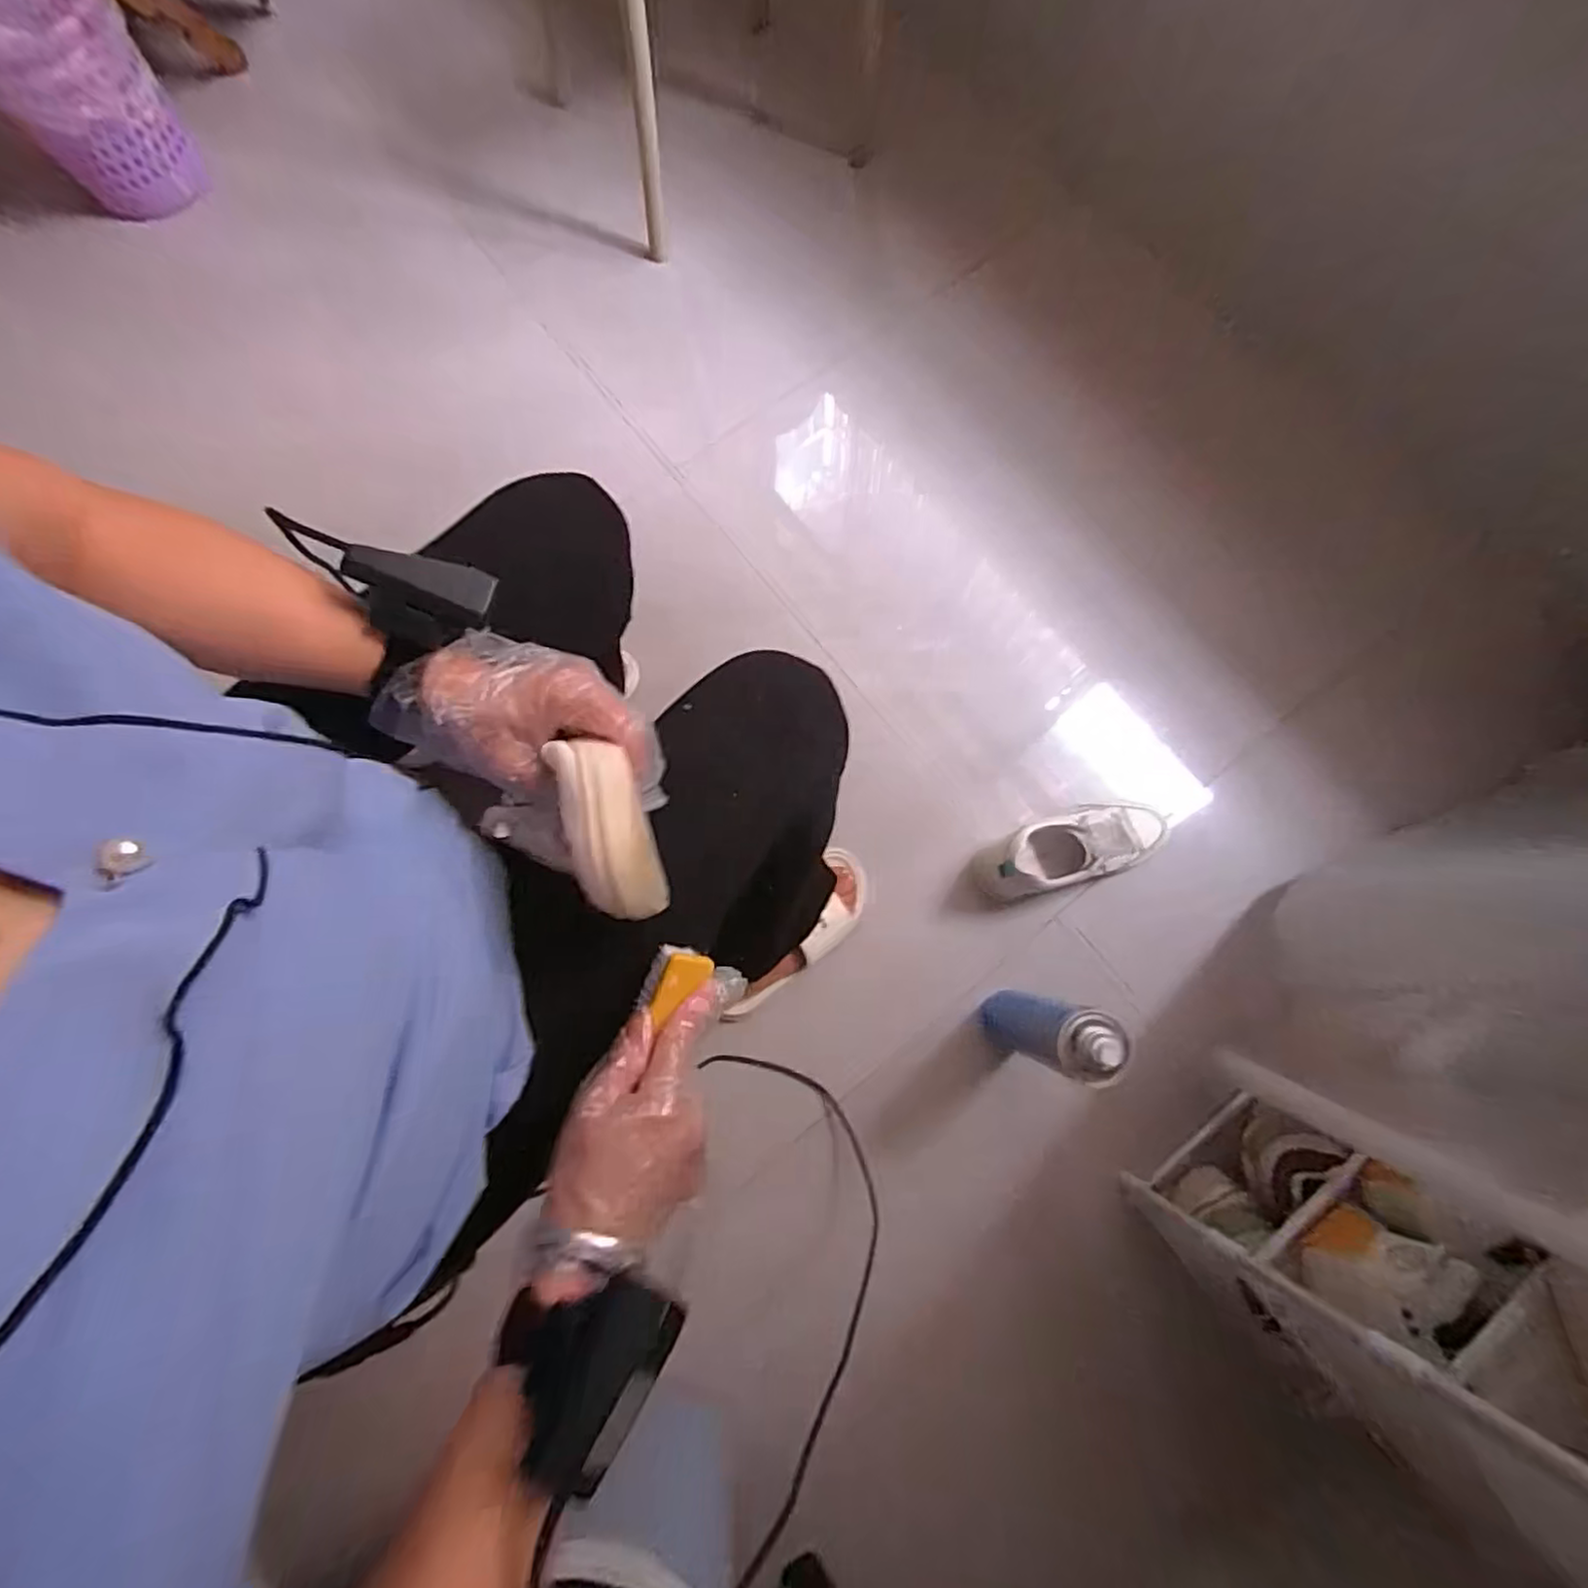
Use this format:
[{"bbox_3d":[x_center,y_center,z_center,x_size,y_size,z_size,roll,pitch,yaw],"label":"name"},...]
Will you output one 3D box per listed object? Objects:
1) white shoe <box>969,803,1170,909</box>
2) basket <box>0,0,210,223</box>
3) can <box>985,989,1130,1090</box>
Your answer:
[{"bbox_3d":[0.318,0.063,0.787,0.227,0.086,0.076,-17,78,-3],"label":"white shoe"},{"bbox_3d":[-0.966,-0.948,0.922,0.187,0.206,0.202,-27,79,-5],"label":"basket"},{"bbox_3d":[0.250,0.234,0.668,0.052,0.254,0.056,0,78,1],"label":"can"}]

